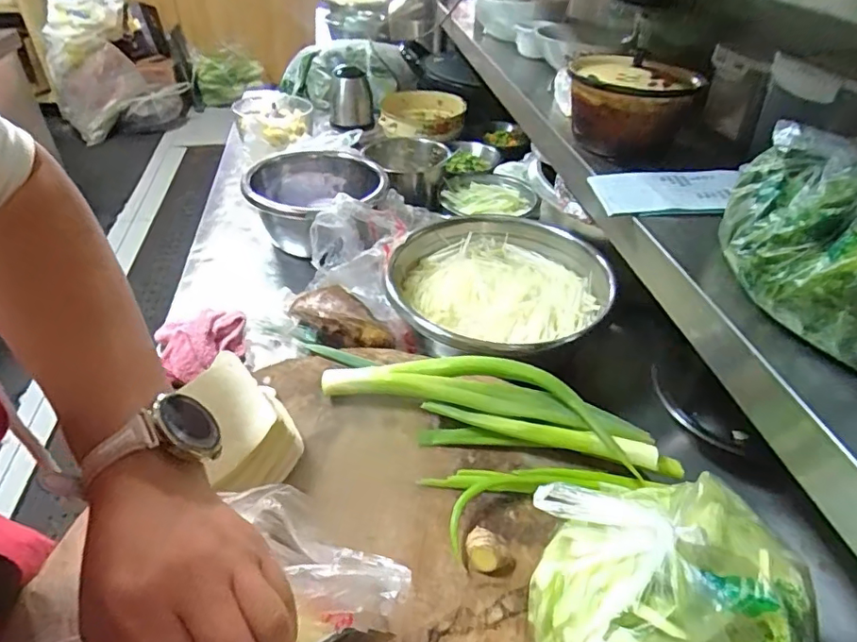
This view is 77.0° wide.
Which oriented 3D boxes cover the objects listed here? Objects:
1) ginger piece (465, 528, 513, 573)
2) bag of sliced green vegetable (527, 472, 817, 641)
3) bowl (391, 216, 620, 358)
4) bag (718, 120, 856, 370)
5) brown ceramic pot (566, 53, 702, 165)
[{"bbox_3d":[0.040,0.153,0.358,0.029,0.018,0.023,11,40,10],"label":"ginger piece"},{"bbox_3d":[0.137,0.159,0.307,0.151,0.080,0.142,-2,40,-5],"label":"bag of sliced green vegetable"},{"bbox_3d":[0.084,-0.031,0.655,0.247,0.069,0.264,14,41,14],"label":"bowl"},{"bbox_3d":[0.284,-0.054,0.369,0.093,0.098,0.187,-25,47,-29],"label":"bag"},{"bbox_3d":[0.238,-0.256,0.640,0.134,0.084,0.138,1,40,-1],"label":"brown ceramic pot"}]

